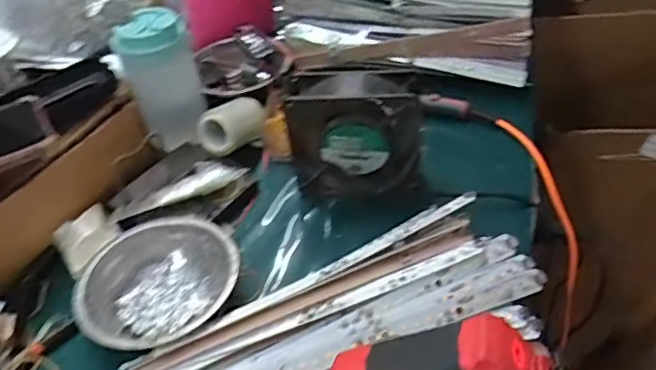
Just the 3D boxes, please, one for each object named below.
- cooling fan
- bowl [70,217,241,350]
[{"bbox_3d":[0.025,-0.044,0.533,0.119,0.119,0.047,-1,41,4],"label":"cooling fan"},{"bbox_3d":[-0.139,0.084,0.474,0.117,0.040,0.125,-2,43,2],"label":"bowl"}]

